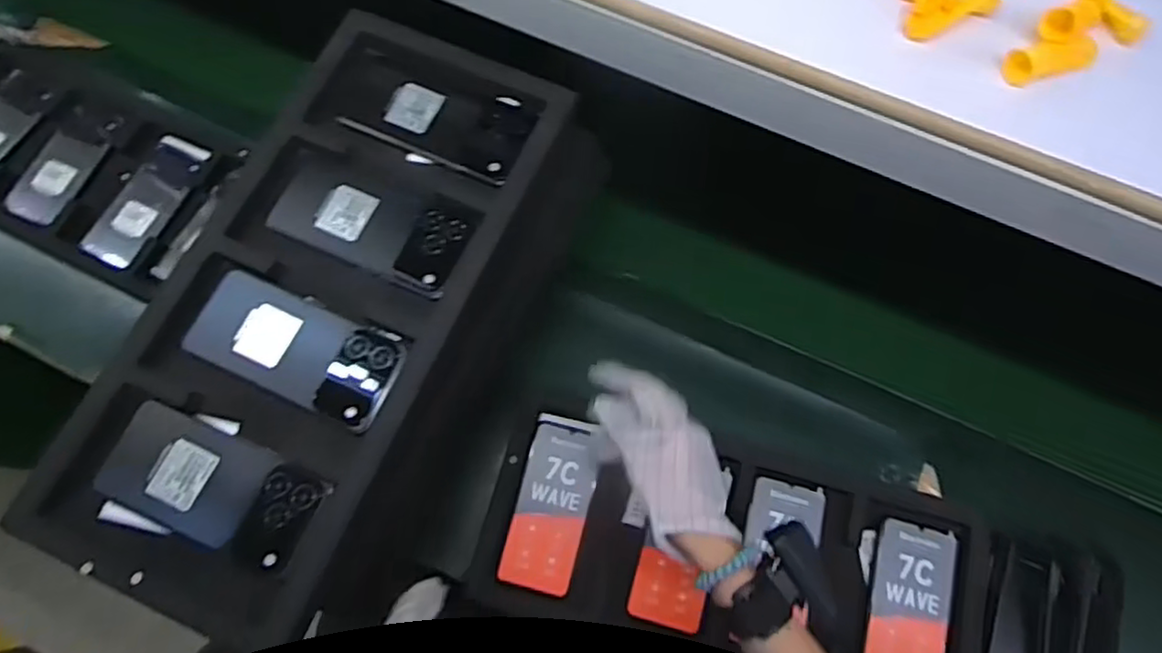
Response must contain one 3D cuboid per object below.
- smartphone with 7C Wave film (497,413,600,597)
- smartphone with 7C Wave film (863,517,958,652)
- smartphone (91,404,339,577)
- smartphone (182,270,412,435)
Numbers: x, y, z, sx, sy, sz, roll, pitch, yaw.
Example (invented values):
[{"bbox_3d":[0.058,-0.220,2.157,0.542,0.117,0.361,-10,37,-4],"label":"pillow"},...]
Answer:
[{"bbox_3d":[-0.028,0.178,0.697,0.072,0.013,0.172,13,72,4],"label":"smartphone with 7C Wave film"},{"bbox_3d":[0.321,0.277,0.668,0.072,0.011,0.161,16,72,5],"label":"smartphone with 7C Wave film"},{"bbox_3d":[-0.262,0.114,0.488,0.159,0.009,0.070,23,72,7],"label":"smartphone"},{"bbox_3d":[-0.213,0.015,0.516,0.162,0.012,0.075,22,72,7],"label":"smartphone"}]

